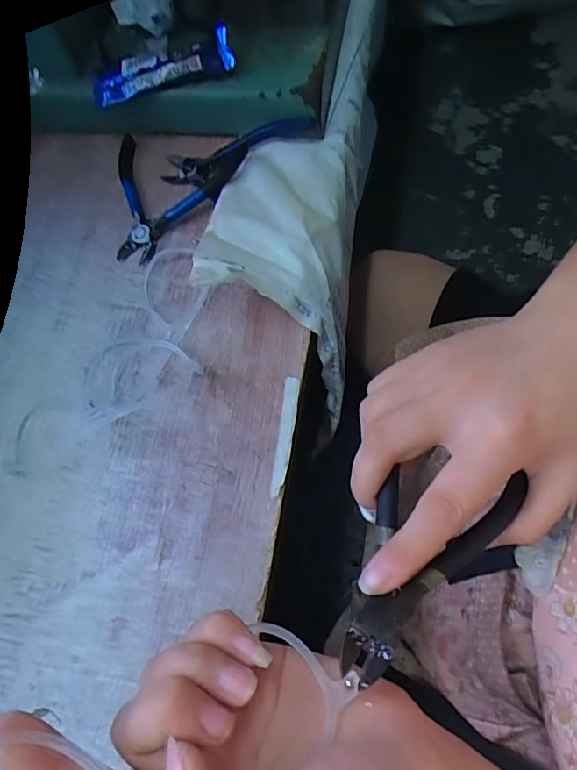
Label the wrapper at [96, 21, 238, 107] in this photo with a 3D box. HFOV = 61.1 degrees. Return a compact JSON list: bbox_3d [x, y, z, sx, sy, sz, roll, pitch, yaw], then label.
[{"bbox_3d":[-0.097,-0.242,0.372,0.116,0.019,0.034,-8,71,13],"label":"wrapper"}]

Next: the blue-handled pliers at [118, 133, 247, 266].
[{"bbox_3d":[-0.101,-0.146,0.377,0.109,0.020,0.107,15,72,13],"label":"blue-handled pliers"}]

